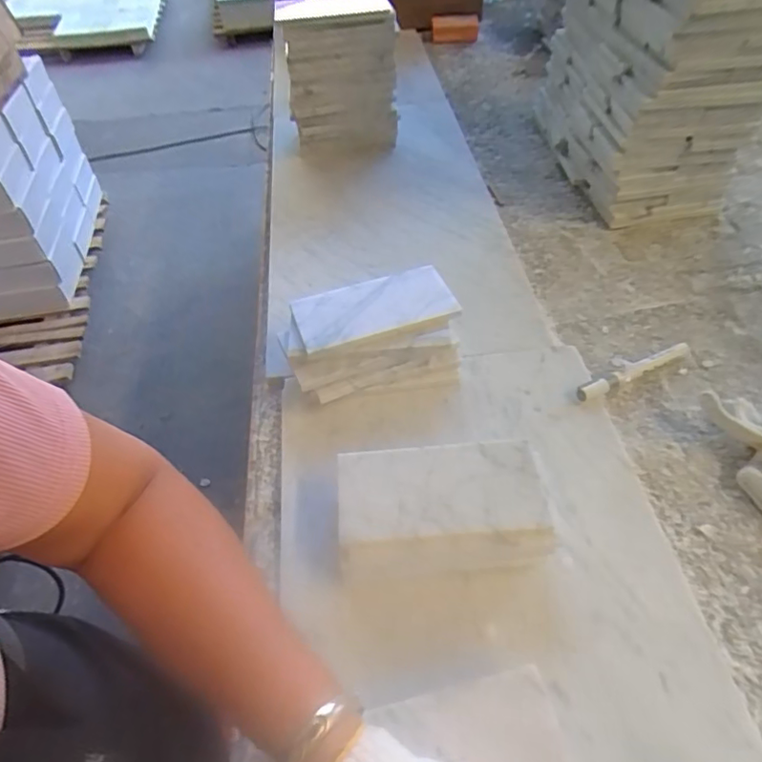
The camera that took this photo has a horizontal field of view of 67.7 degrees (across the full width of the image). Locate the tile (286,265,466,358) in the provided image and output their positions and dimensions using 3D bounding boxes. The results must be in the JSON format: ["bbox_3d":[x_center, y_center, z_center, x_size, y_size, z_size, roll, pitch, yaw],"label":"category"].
[{"bbox_3d":[-0.007,-0.069,0.533,0.144,0.012,0.067,-17,52,-9],"label":"tile"}]

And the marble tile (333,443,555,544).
[{"bbox_3d":[0.043,0.079,0.417,0.147,0.008,0.069,-4,51,1],"label":"marble tile"}]

